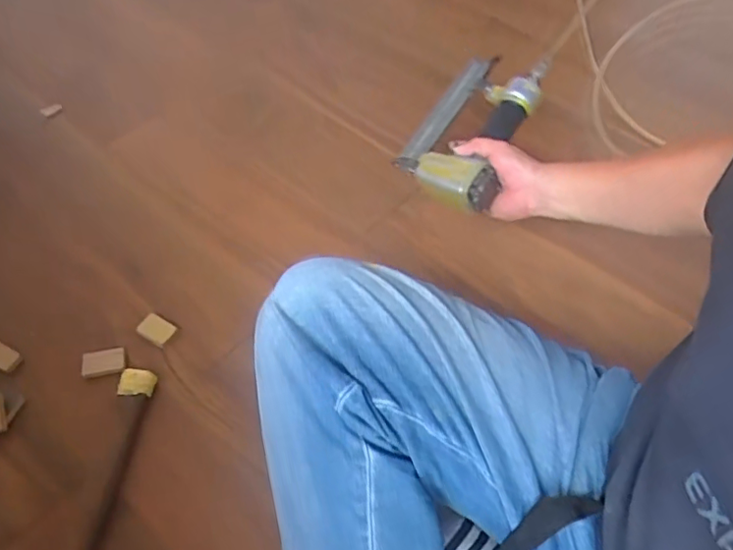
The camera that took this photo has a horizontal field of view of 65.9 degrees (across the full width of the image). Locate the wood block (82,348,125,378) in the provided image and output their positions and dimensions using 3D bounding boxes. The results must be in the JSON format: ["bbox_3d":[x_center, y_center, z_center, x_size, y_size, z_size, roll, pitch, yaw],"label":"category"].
[{"bbox_3d":[-0.328,0.106,0.703,0.048,0.010,0.031,-11,51,-11],"label":"wood block"}]

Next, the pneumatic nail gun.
[{"bbox_3d":[0.139,-0.204,0.776,0.144,0.094,0.252,24,59,17],"label":"pneumatic nail gun"}]

